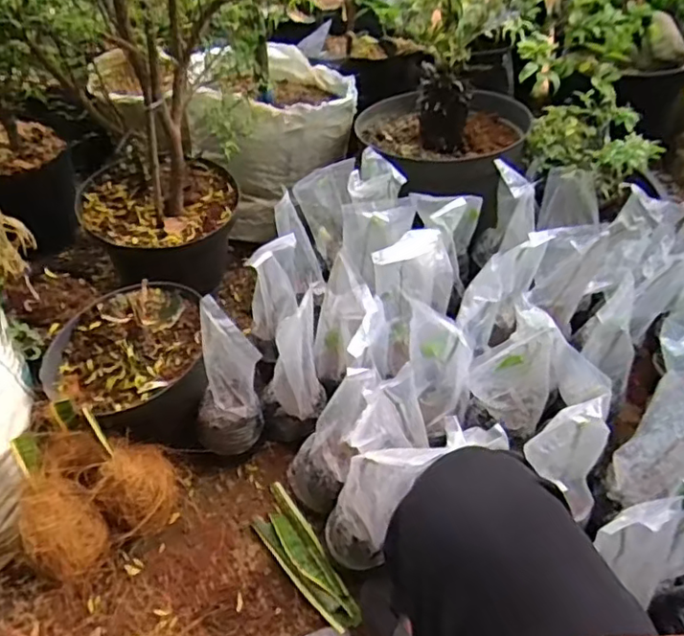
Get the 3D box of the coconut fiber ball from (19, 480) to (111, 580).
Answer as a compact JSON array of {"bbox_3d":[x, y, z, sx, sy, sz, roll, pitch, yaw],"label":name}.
[{"bbox_3d":[-0.347,0.259,0.742,0.085,0.082,0.108,-32,59,-24],"label":"coconut fiber ball"}]

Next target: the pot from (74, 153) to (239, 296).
[{"bbox_3d":[-0.326,-0.157,1.098,0.269,0.168,0.215,1,52,-2],"label":"pot"}]

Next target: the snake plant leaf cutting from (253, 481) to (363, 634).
[{"bbox_3d":[-0.047,0.303,0.765,0.059,0.019,0.199,-30,59,-24],"label":"snake plant leaf cutting"}]

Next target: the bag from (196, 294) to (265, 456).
[{"bbox_3d":[-0.159,0.081,0.797,0.092,0.193,0.119,-14,53,-13],"label":"bag"}]

